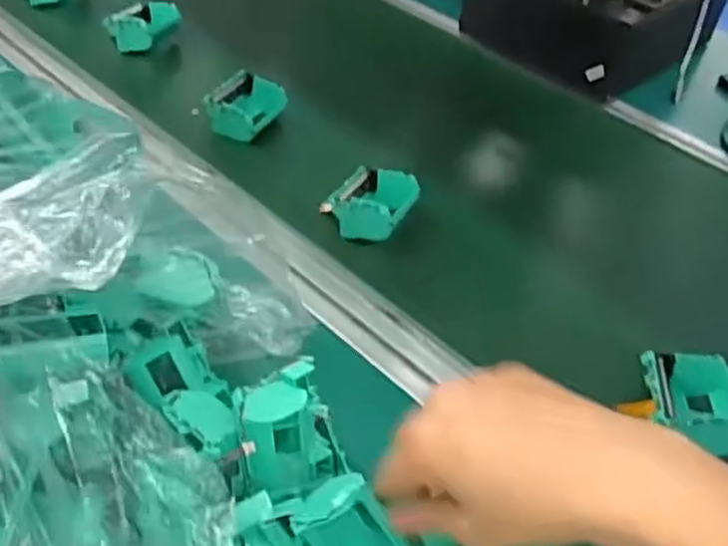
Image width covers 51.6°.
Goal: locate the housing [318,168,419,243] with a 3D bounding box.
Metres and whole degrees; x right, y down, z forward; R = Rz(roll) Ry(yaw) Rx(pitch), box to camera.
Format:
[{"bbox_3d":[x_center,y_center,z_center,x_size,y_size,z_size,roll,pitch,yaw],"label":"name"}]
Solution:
[{"bbox_3d":[0.008,-0.066,0.658,0.061,0.034,0.079,23,49,14],"label":"housing"}]

